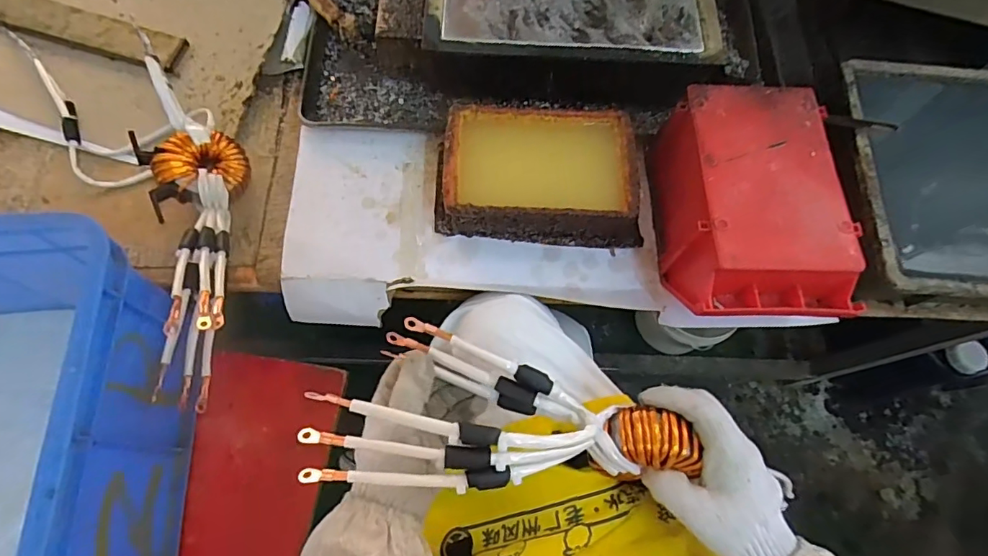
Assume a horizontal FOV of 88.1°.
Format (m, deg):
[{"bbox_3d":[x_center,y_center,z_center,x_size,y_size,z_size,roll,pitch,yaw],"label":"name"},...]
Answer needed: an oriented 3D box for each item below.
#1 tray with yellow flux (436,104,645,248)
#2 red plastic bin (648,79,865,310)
[{"bbox_3d":[0.051,-0.112,0.562,0.221,0.069,0.136,3,69,-2],"label":"tray with yellow flux"},{"bbox_3d":[0.253,-0.070,0.518,0.146,0.104,0.229,0,69,-3],"label":"red plastic bin"}]

